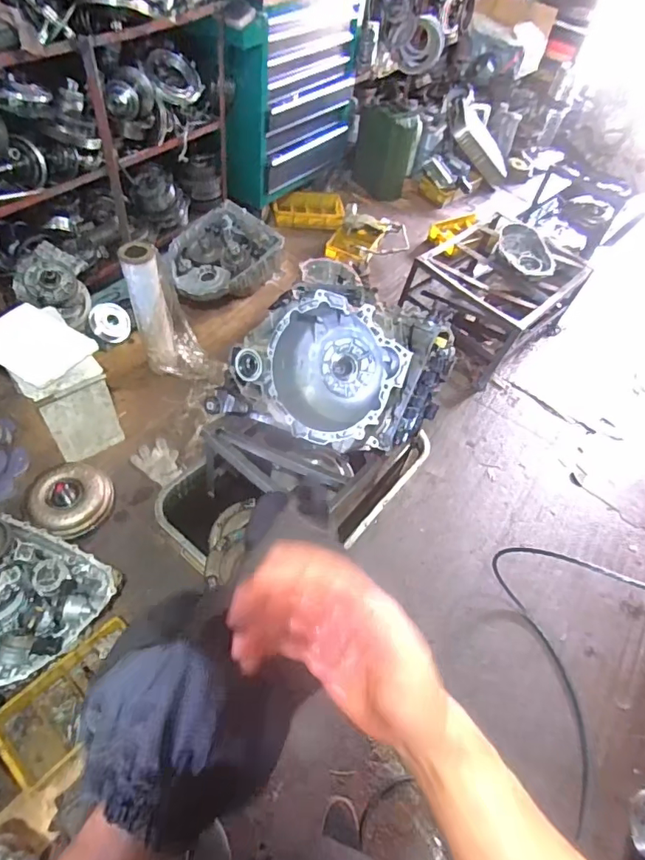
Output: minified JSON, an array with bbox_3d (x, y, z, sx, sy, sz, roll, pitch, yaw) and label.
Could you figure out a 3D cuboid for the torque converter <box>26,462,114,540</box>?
[{"bbox_3d":[-0.732,0.200,1.465,0.228,0.088,0.218,30,56,14],"label":"torque converter"}]

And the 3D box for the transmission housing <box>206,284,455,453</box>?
[{"bbox_3d":[0.047,-0.159,1.293,0.502,0.352,0.327,22,18,22],"label":"transmission housing"}]

